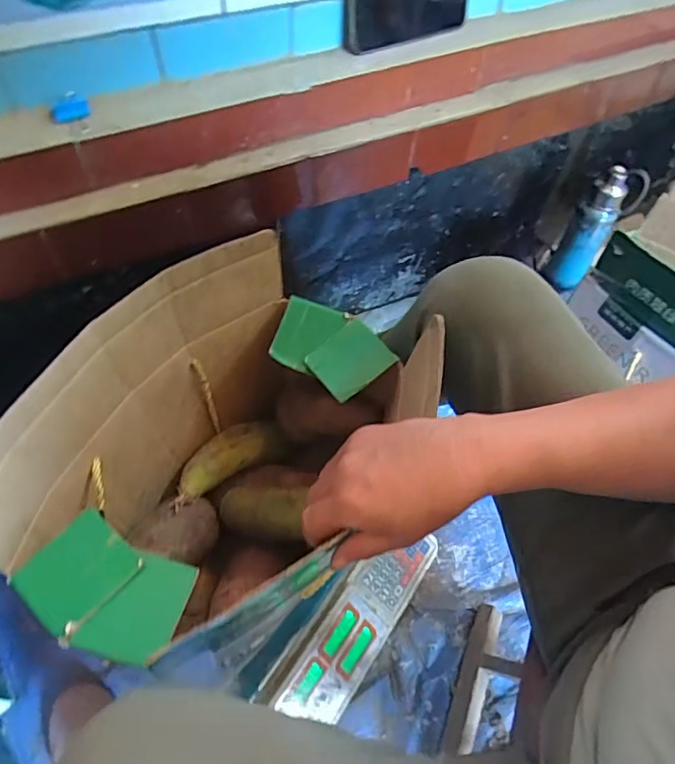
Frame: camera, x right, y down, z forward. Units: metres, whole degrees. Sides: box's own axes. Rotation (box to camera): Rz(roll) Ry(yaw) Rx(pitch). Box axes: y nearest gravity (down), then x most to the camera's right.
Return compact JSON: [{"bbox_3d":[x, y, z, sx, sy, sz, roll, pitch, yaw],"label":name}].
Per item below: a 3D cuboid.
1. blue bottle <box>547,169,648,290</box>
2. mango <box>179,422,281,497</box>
[{"bbox_3d":[0.472,-0.279,0.979,0.089,0.242,0.071,29,60,16],"label":"blue bottle"},{"bbox_3d":[-0.125,0.084,0.623,0.042,0.036,0.143,40,41,21],"label":"mango"}]

